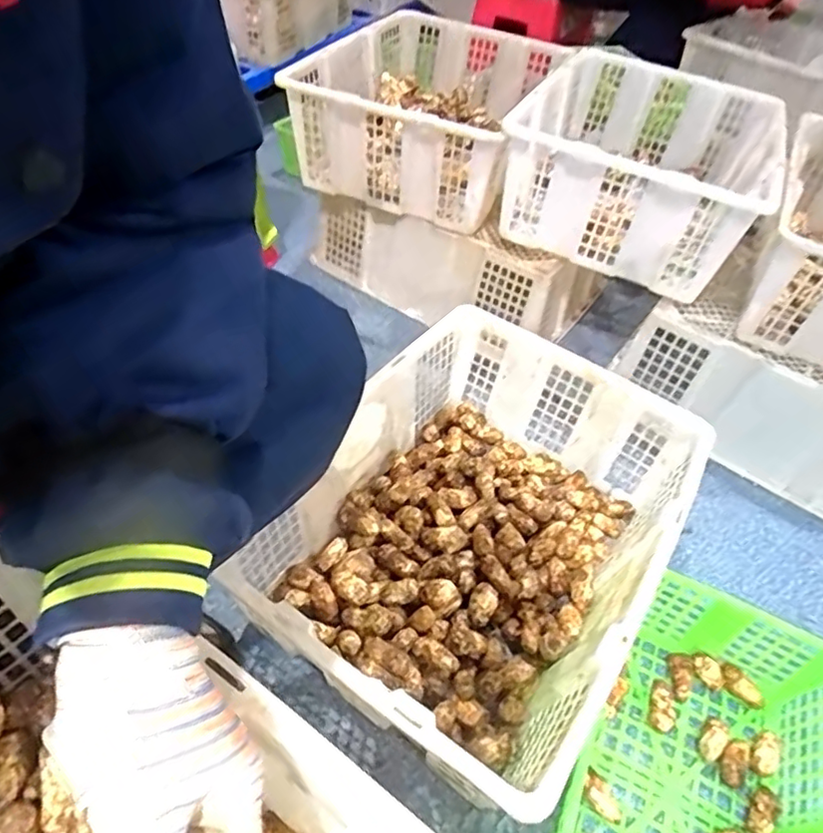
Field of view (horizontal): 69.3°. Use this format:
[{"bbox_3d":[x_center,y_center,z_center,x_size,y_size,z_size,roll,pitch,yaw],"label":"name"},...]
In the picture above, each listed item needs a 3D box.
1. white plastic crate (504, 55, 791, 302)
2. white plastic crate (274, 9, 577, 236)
[{"bbox_3d":[0.364,-0.402,0.926,0.330,0.168,0.496,23,50,14],"label":"white plastic crate"},{"bbox_3d":[0.033,-0.501,0.987,0.344,0.164,0.418,22,50,12],"label":"white plastic crate"}]

